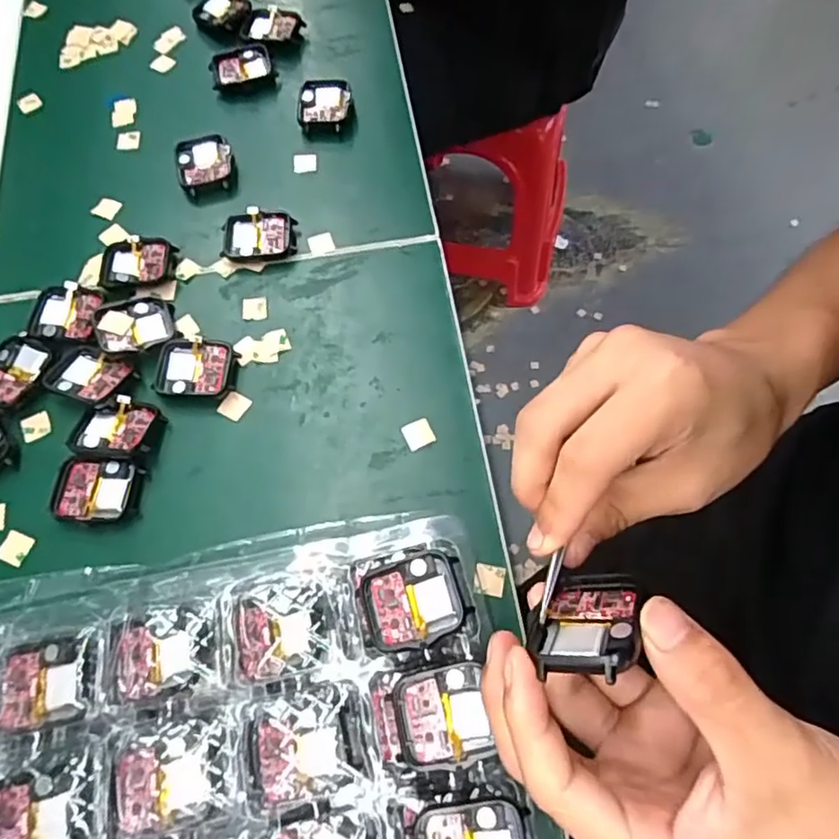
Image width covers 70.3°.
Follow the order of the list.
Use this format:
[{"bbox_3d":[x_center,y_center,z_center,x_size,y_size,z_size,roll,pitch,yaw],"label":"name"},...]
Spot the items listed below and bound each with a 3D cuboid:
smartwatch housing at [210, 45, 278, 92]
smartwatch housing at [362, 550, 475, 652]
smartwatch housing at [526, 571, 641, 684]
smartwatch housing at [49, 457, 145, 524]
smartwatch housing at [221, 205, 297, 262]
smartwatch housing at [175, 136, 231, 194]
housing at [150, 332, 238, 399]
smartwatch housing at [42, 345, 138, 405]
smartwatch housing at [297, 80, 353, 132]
[{"bbox_3d":[-0.134,-0.264,0.451,0.046,0.013,0.036,-14,68,-4],"label":"smartwatch housing"},{"bbox_3d":[-0.003,0.080,0.264,0.045,0.008,0.038,-13,68,-4],"label":"smartwatch housing"},{"bbox_3d":[0.058,0.070,0.209,0.039,0.049,0.006,-15,107,32],"label":"smartwatch housing"},{"bbox_3d":[-0.176,0.039,0.325,0.043,0.011,0.035,3,68,2],"label":"smartwatch housing"},{"bbox_3d":[-0.106,-0.118,0.389,0.047,0.012,0.037,0,68,1],"label":"smartwatch housing"},{"bbox_3d":[-0.150,-0.179,0.417,0.038,0.013,0.045,-14,68,-4],"label":"smartwatch housing"},{"bbox_3d":[-0.132,-0.031,0.352,0.045,0.010,0.040,9,69,5],"label":"housing"},{"bbox_3d":[-0.192,-0.026,0.345,0.045,0.006,0.034,18,70,8],"label":"smartwatch housing"},{"bbox_3d":[-0.069,-0.230,0.436,0.037,0.013,0.046,3,68,2],"label":"smartwatch housing"}]

